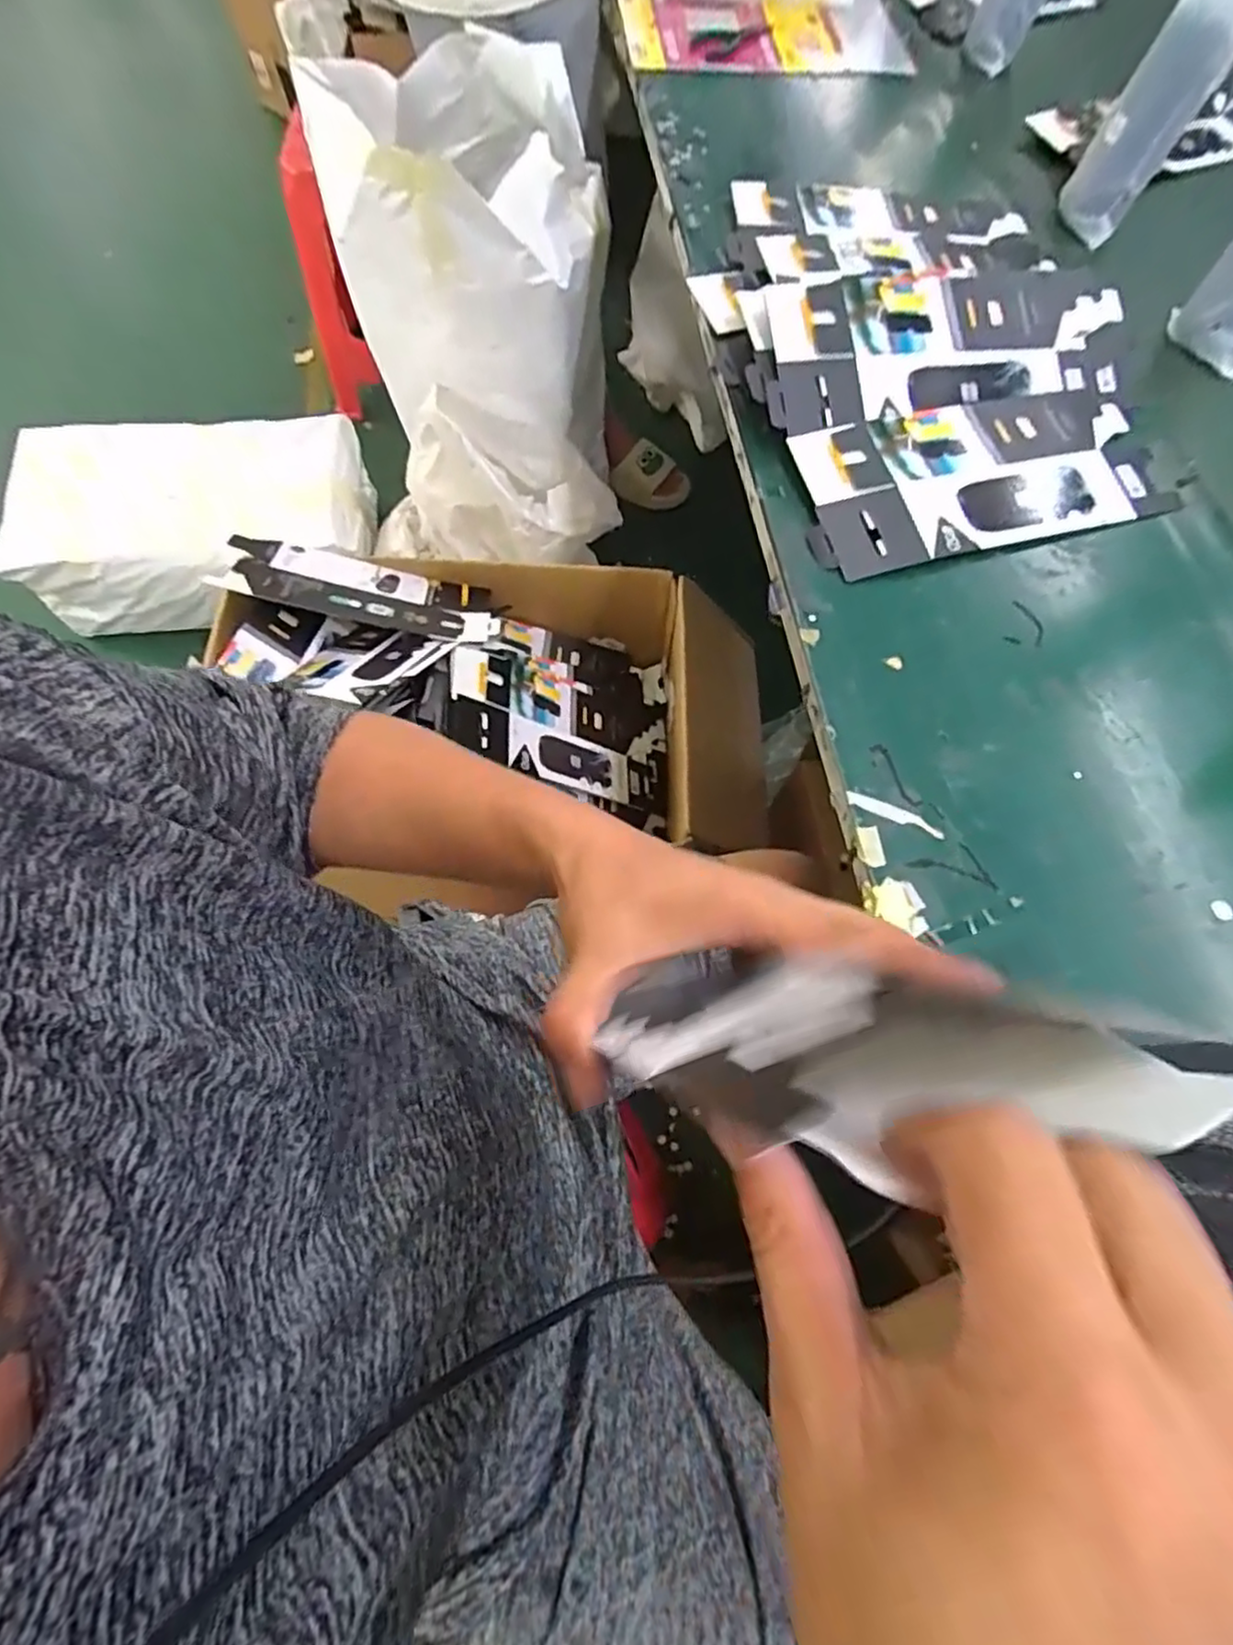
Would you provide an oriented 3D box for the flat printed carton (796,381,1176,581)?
[{"bbox_3d":[0.313,-0.299,0.569,0.332,0.018,0.142,-15,69,-8],"label":"flat printed carton"}]

